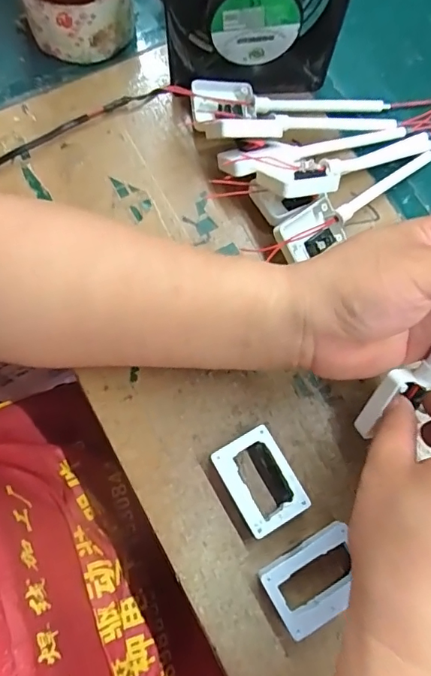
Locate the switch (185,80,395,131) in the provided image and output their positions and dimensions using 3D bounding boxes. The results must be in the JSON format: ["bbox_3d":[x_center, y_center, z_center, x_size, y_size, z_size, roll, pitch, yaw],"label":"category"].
[{"bbox_3d":[0.057,-0.187,0.377,0.153,0.019,0.037,-11,75,-5],"label":"switch"}]

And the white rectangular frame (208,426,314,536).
[{"bbox_3d":[0.027,0.089,0.300,0.040,0.017,0.056,-29,77,-10],"label":"white rectangular frame"}]

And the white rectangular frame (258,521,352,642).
[{"bbox_3d":[0.059,0.142,0.286,0.058,0.017,0.042,-29,77,-10],"label":"white rectangular frame"}]

